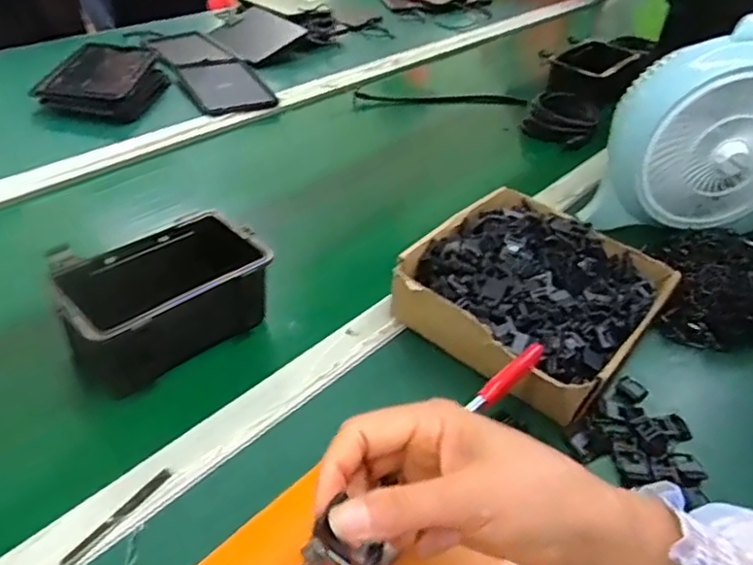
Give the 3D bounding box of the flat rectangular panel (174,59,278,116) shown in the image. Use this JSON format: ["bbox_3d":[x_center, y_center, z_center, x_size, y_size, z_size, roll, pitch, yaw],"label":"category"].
[{"bbox_3d":[-0.243,-0.316,1.008,0.120,0.010,0.168,-17,46,-26],"label":"flat rectangular panel"}]

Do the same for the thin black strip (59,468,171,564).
[{"bbox_3d":[-0.181,0.164,0.449,0.011,0.005,0.089,25,43,21],"label":"thin black strip"}]

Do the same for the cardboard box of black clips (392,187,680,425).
[{"bbox_3d":[0.153,0.008,0.630,0.208,0.079,0.225,30,45,26],"label":"cardboard box of black clips"}]

